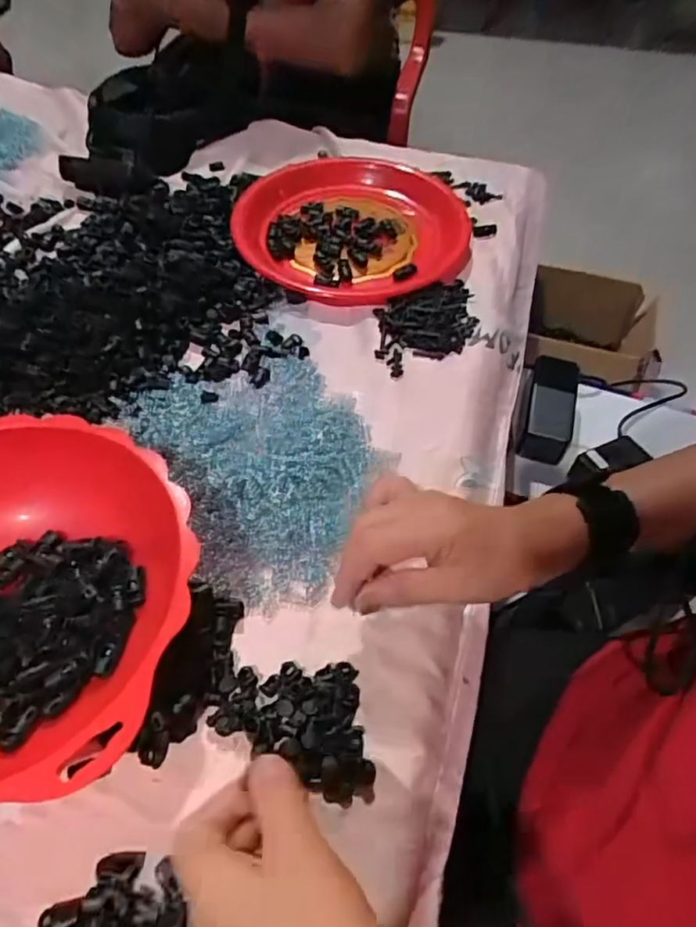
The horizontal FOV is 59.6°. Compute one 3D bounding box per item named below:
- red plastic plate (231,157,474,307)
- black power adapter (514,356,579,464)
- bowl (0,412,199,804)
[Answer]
[{"bbox_3d":[0.010,-0.279,0.700,0.254,0.022,0.273,2,52,-2],"label":"red plastic plate"},{"bbox_3d":[0.242,-0.068,0.734,0.058,0.047,0.133,14,69,7],"label":"black power adapter"},{"bbox_3d":[-0.217,0.089,0.378,0.235,0.069,0.241,2,52,-2],"label":"bowl"}]

